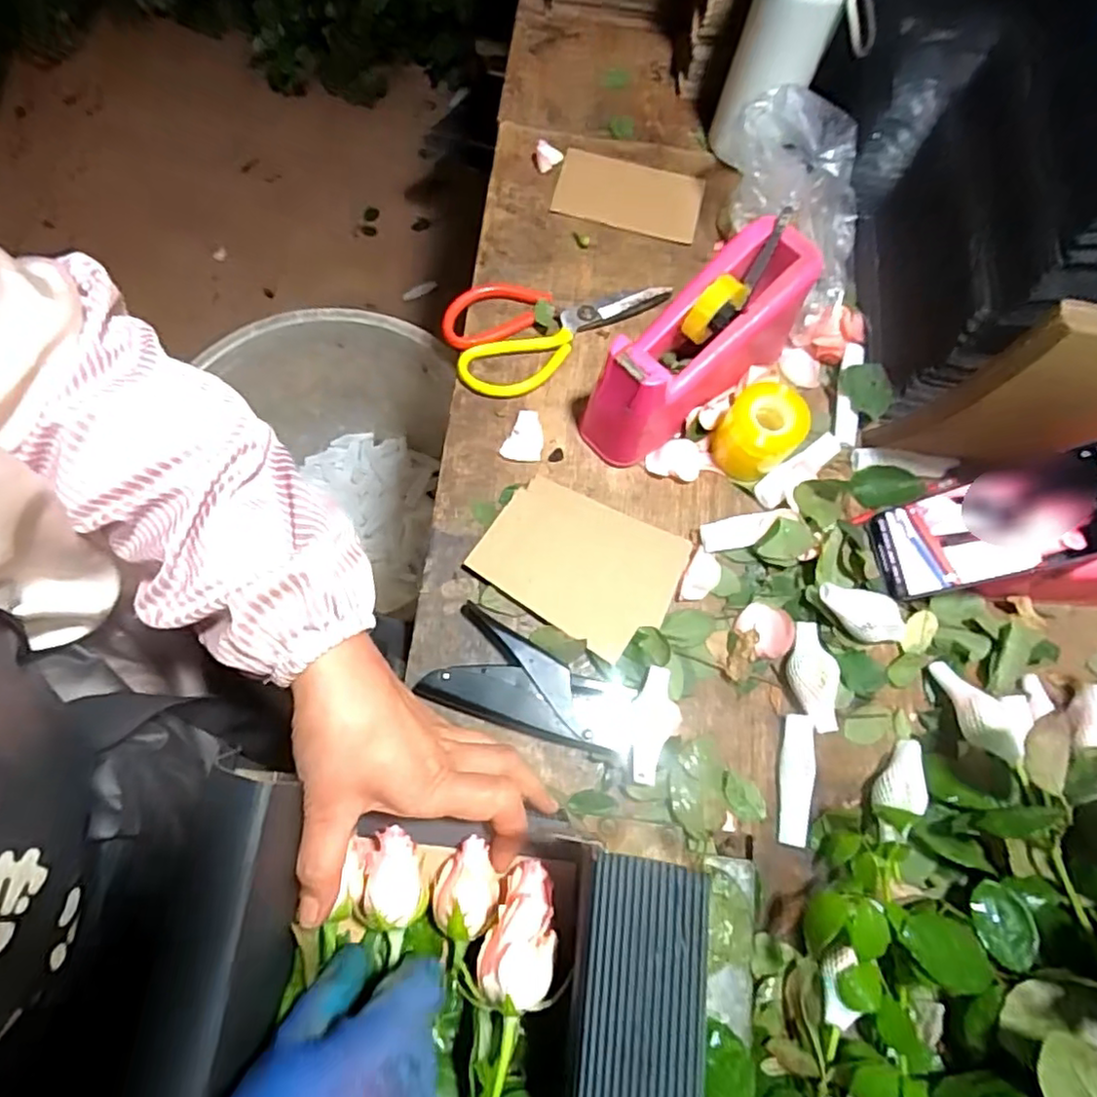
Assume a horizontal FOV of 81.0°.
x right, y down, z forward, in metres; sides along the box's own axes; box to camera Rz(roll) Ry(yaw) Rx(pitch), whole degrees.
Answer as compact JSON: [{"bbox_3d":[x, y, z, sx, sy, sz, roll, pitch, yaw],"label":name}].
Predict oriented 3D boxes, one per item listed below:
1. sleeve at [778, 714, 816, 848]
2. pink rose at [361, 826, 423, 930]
[{"bbox_3d":[0.180,0.167,0.465,0.021,0.015,0.089,9,73,-1],"label":"sleeve"},{"bbox_3d":[-0.082,0.171,0.334,0.029,0.024,0.045,-14,73,-6],"label":"pink rose"}]

